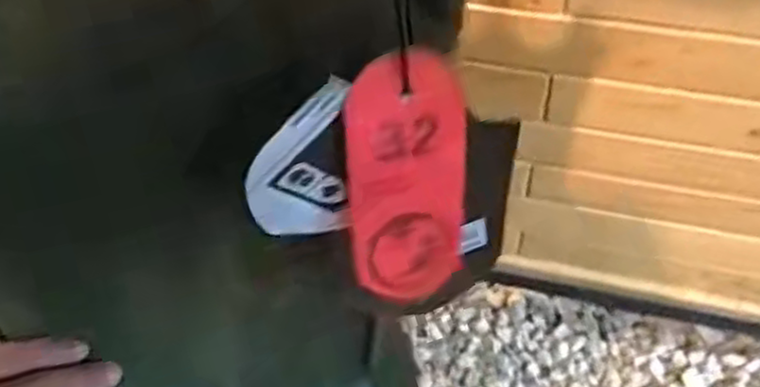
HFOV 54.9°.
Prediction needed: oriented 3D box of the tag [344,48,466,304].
[{"bbox_3d":[0.008,-0.003,0.195,0.031,0.071,0.005,-9,30,-11],"label":"tag"}]

